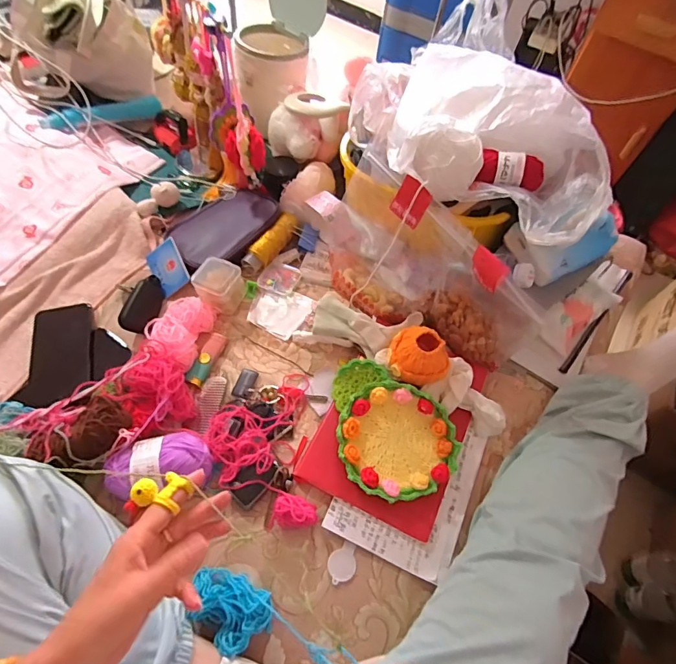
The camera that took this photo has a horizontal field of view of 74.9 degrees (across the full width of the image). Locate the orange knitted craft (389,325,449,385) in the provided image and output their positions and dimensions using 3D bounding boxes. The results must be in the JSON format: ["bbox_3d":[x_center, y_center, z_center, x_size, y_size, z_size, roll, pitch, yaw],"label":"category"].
[{"bbox_3d":[0.102,0.029,0.569,0.067,0.050,0.073,0,61,1],"label":"orange knitted craft"}]

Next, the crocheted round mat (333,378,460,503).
[{"bbox_3d":[0.073,0.137,0.544,0.144,0.042,0.130,19,63,11],"label":"crocheted round mat"}]

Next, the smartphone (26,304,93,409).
[{"bbox_3d":[-0.375,0.027,0.597,0.075,0.012,0.147,-9,61,-12],"label":"smartphone"}]

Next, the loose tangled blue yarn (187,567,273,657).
[{"bbox_3d":[-0.115,0.292,0.466,0.090,0.032,0.062,31,61,11],"label":"loose tangled blue yarn"}]

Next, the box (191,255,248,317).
[{"bbox_3d":[-0.169,-0.068,0.630,0.061,0.048,0.060,23,61,8],"label":"box"}]

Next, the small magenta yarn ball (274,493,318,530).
[{"bbox_3d":[-0.049,0.210,0.510,0.048,0.026,0.035,14,59,2],"label":"small magenta yarn ball"}]

